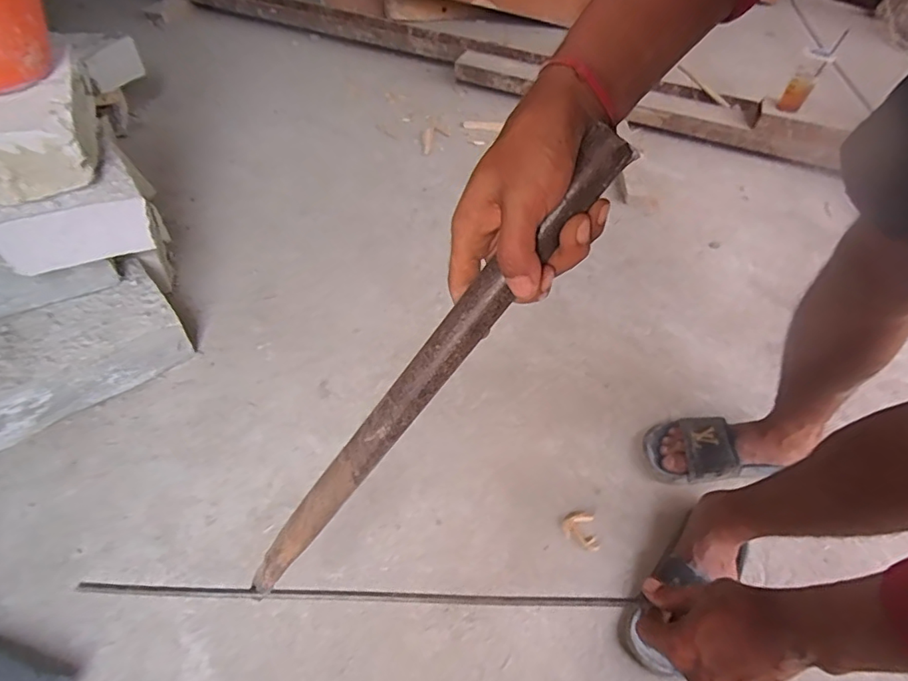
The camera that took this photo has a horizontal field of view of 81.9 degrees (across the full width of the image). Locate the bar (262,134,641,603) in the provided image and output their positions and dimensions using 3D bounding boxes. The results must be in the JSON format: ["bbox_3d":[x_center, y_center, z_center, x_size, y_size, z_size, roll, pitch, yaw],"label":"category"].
[{"bbox_3d":[-0.037,0.043,0.383,0.020,0.444,0.028,15,33,-46],"label":"bar"}]

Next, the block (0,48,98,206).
[{"bbox_3d":[-0.623,-0.299,0.732,0.208,0.112,0.224,-18,52,-21],"label":"block"}]

